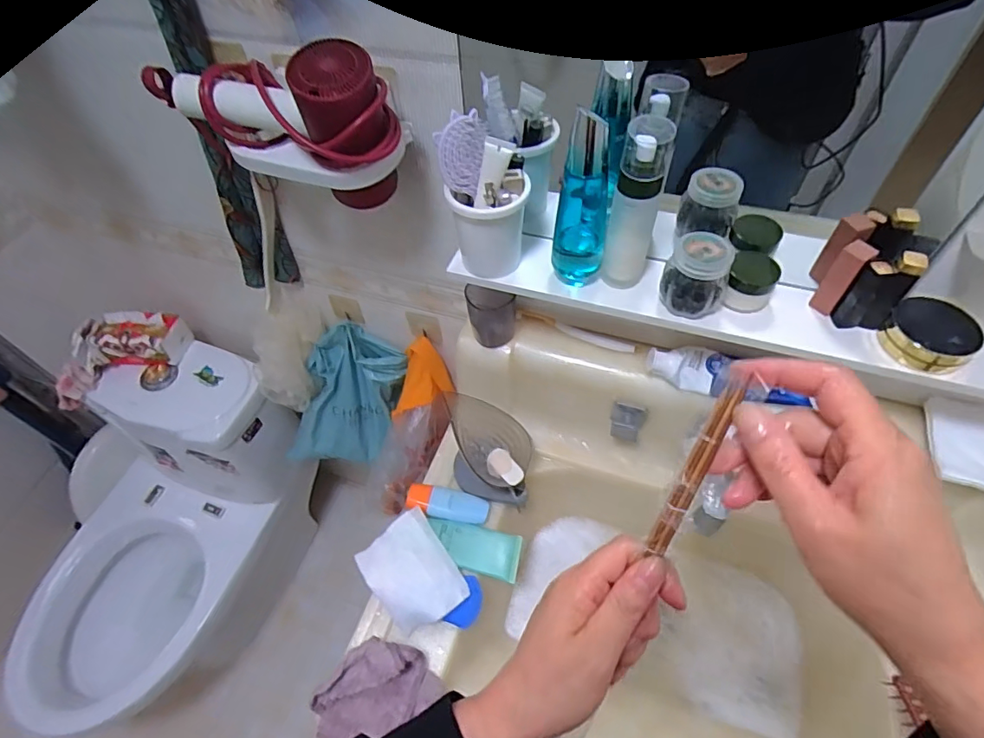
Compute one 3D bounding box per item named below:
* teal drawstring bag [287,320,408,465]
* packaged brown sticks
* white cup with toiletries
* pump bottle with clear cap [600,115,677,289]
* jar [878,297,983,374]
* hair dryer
[{"bbox_3d":[-0.273,0.081,0.983,0.177,0.360,0.055,18,30,-13],"label":"teal drawstring bag"},{"bbox_3d":[0.112,0.053,0.276,0.018,0.009,0.104,28,105,21],"label":"packaged brown sticks"},{"bbox_3d":[-0.007,-0.177,0.539,0.081,0.150,0.068,-6,54,-1],"label":"white cup with toiletries"},{"bbox_3d":[0.138,-0.154,0.501,0.041,0.179,0.037,19,57,16],"label":"pump bottle with clear cap"},{"bbox_3d":[0.412,-0.031,0.487,0.067,0.036,0.072,-2,54,2],"label":"jar"},{"bbox_3d":[-0.202,-0.242,0.521,0.213,0.158,0.090,19,57,16],"label":"hair dryer"}]

